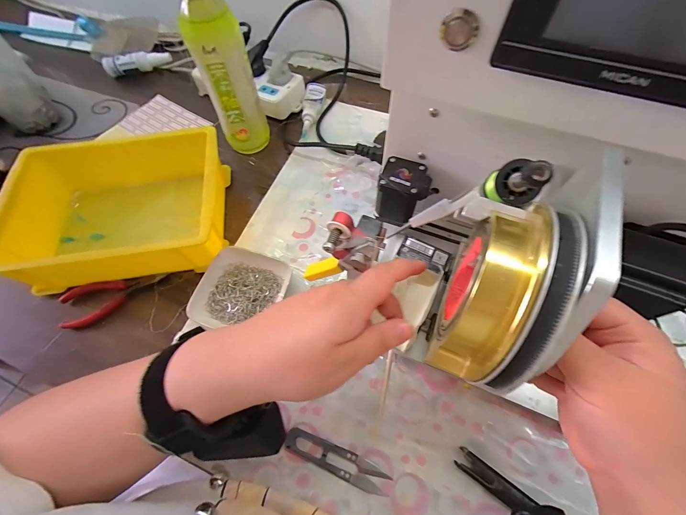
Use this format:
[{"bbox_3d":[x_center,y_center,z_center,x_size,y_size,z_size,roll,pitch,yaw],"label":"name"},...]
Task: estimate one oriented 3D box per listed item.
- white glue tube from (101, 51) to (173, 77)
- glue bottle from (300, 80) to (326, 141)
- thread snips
[{"bbox_3d":[-0.378,-0.359,0.553,0.115,0.028,0.025,-13,64,-4],"label":"white glue tube"},{"bbox_3d":[-0.052,-0.241,0.492,0.030,0.022,0.115,10,64,7],"label":"glue bottle"},{"bbox_3d":[-0.006,0.188,0.279,0.100,0.009,0.023,21,66,12],"label":"thread snips"}]

